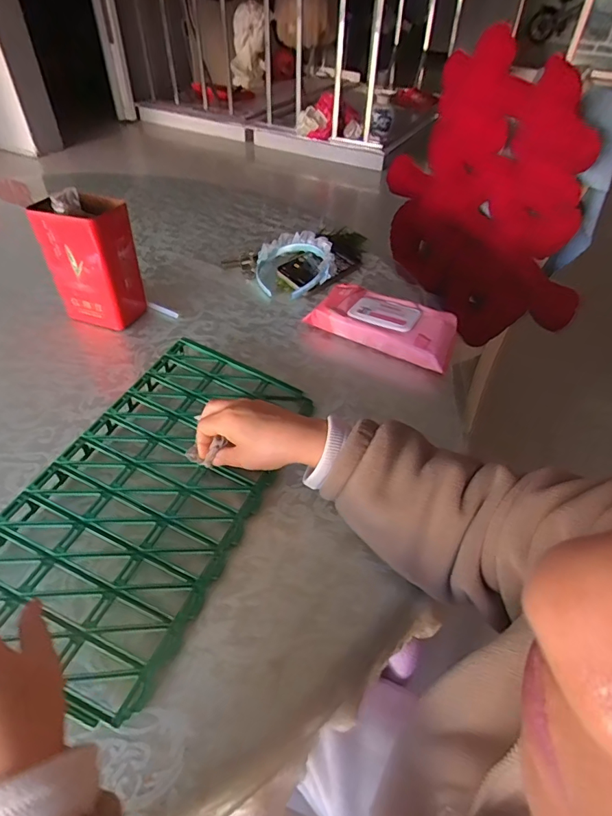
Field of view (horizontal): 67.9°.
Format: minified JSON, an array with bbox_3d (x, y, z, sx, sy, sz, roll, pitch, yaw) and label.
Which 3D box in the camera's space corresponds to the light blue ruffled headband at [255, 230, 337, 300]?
[{"bbox_3d":[-0.016,-0.240,0.757,0.135,0.057,0.133,-2,45,-5],"label":"light blue ruffled headband"}]

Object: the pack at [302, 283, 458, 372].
[{"bbox_3d":[0.116,-0.121,0.657,0.198,0.047,0.093,23,48,19],"label":"pack"}]

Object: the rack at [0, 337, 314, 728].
[{"bbox_3d":[-0.147,0.073,0.456,0.190,0.043,0.369,18,47,14],"label":"rack"}]

